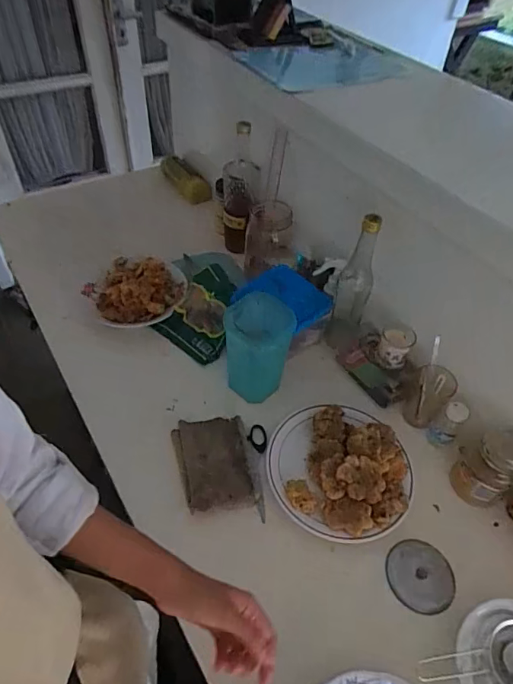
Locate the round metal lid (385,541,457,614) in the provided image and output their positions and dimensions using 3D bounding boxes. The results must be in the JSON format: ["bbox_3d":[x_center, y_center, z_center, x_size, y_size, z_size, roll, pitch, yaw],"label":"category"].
[{"bbox_3d":[0.223,0.318,0.621,0.086,0.023,0.088,2,48,-2],"label":"round metal lid"}]

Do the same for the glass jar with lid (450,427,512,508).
[{"bbox_3d":[0.338,0.184,0.665,0.080,0.122,0.067,-29,56,-26],"label":"glass jar with lid"}]

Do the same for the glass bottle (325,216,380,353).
[{"bbox_3d":[0.167,-0.095,0.778,0.056,0.256,0.054,15,49,9],"label":"glass bottle"}]

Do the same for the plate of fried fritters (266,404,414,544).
[{"bbox_3d":[0.129,0.179,0.694,0.210,0.042,0.218,2,48,-2],"label":"plate of fried fritters"}]

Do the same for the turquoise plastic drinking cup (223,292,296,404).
[{"bbox_3d":[0.008,0.013,0.761,0.091,0.144,0.109,11,49,6],"label":"turquoise plastic drinking cup"}]

